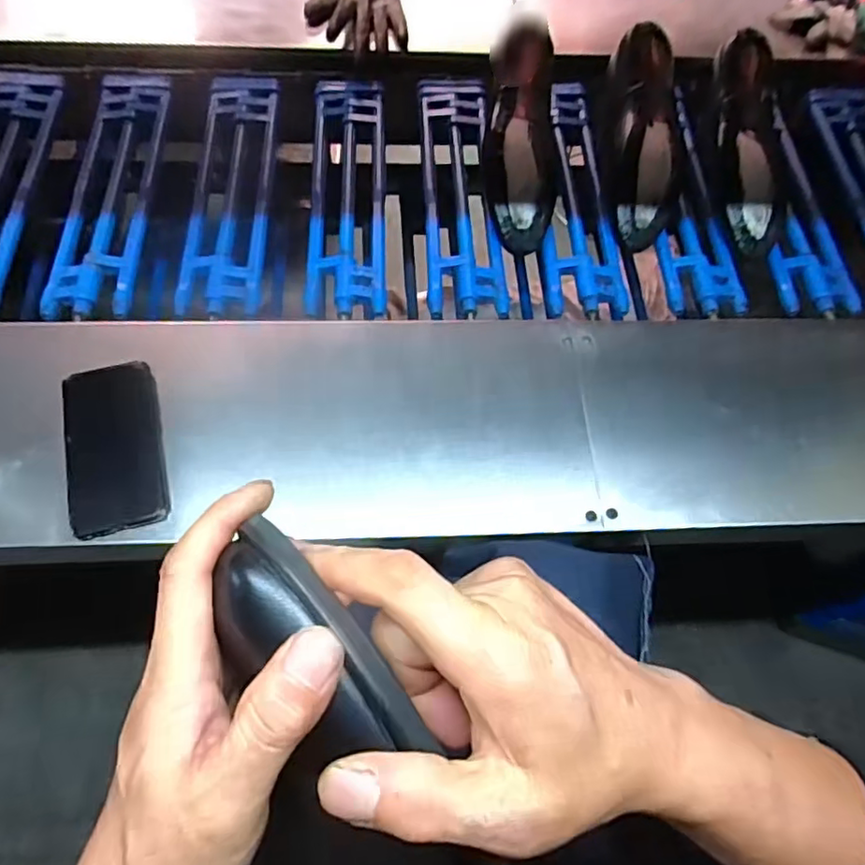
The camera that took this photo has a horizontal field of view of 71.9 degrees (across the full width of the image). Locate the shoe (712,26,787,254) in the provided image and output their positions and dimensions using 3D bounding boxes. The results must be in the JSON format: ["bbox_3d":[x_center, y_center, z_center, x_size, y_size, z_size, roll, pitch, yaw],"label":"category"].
[{"bbox_3d":[0.432,-0.386,0.818,0.100,0.076,0.303,1,82,-2],"label":"shoe"}]

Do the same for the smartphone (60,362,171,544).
[{"bbox_3d":[-0.287,0.010,0.538,0.078,0.011,0.162,-14,67,-8],"label":"smartphone"}]

